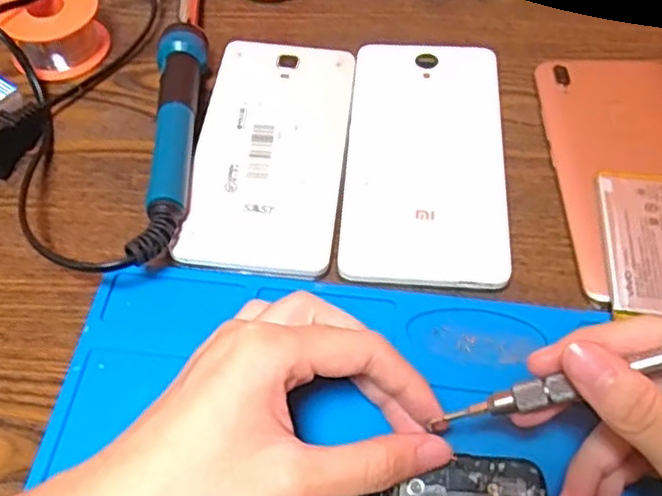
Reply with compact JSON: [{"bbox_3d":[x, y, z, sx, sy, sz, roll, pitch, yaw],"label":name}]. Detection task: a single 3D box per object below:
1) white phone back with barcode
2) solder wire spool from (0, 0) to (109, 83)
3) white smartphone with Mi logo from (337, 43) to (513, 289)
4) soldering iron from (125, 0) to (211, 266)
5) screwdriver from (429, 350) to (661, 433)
[{"bbox_3d":[-0.029,-0.048,0.343,0.070,0.014,0.139,5,56,4],"label":"white phone back with barcode"},{"bbox_3d":[-0.152,-0.123,0.385,0.049,0.031,0.050,0,56,0],"label":"solder wire spool"},{"bbox_3d":[0.047,-0.047,0.342,0.075,0.009,0.149,4,56,3],"label":"white smartphone with Mi logo"},{"bbox_3d":[-0.077,-0.085,0.361,0.022,0.028,0.231,0,56,0],"label":"soldering iron"},{"bbox_3d":[0.085,0.042,0.226,0.098,0.008,0.009,-19,54,17],"label":"screwdriver"}]

